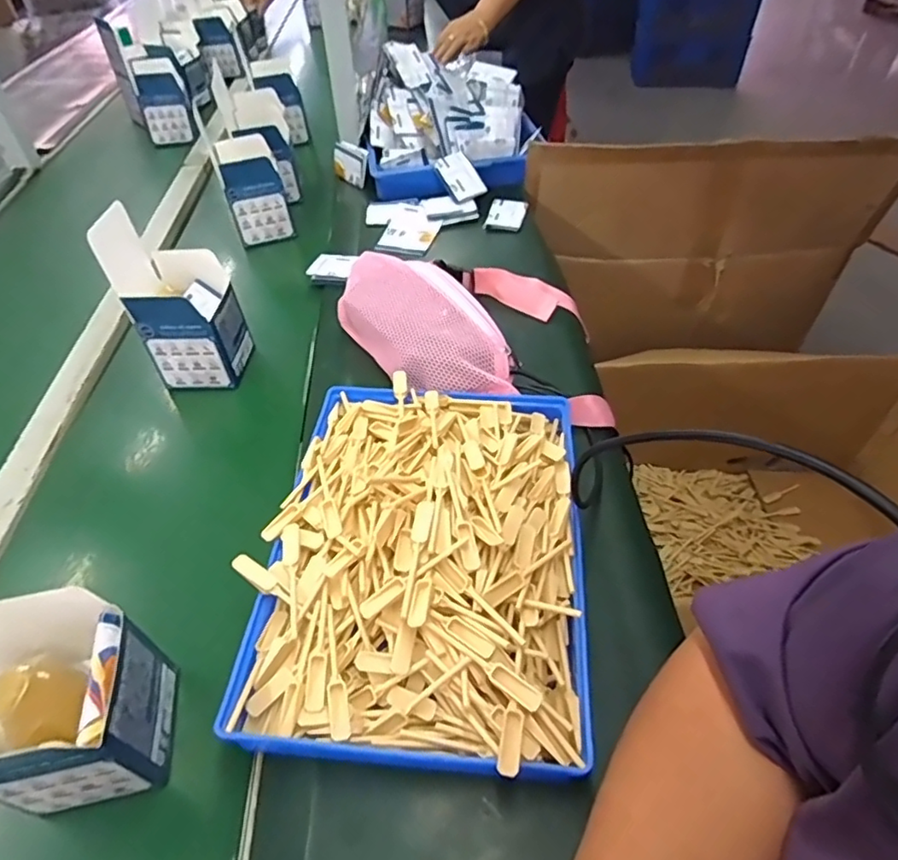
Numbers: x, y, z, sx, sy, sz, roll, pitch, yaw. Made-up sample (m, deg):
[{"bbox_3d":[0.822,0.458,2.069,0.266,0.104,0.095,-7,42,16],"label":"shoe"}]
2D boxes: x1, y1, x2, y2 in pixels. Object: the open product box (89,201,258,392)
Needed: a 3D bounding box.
[{"bbox_3d":[-0.282,-0.139,0.616,0.096,0.160,0.094,-2,47,1],"label":"open product box"}]

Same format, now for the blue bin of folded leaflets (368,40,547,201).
[{"bbox_3d":[0.002,-0.519,0.966,0.259,0.136,0.318,-5,47,-2],"label":"blue bin of folded leaflets"}]

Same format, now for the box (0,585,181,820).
[{"bbox_3d":[-0.246,0.151,0.338,0.106,0.168,0.091,-9,47,-6],"label":"box"}]

